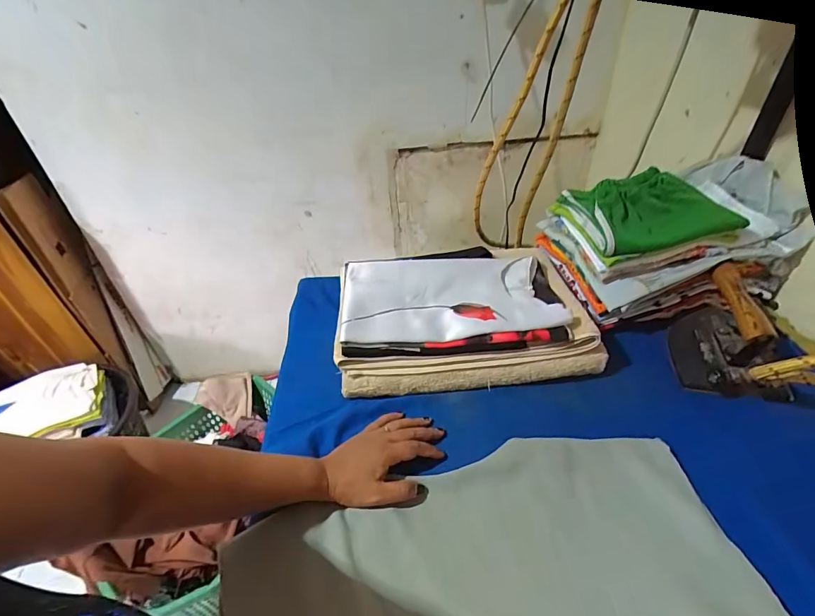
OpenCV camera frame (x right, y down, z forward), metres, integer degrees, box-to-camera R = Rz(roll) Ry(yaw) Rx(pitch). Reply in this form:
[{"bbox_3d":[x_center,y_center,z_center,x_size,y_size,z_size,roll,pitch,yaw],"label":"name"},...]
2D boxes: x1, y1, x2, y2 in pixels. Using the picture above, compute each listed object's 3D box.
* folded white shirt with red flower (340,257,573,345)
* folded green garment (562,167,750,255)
[{"bbox_3d":[0.060,-0.022,0.644,0.319,0.017,0.191,-3,39,-1],"label":"folded white shirt with red flower"},{"bbox_3d":[0.393,-0.155,0.663,0.190,0.078,0.148,-5,39,-3],"label":"folded green garment"}]

